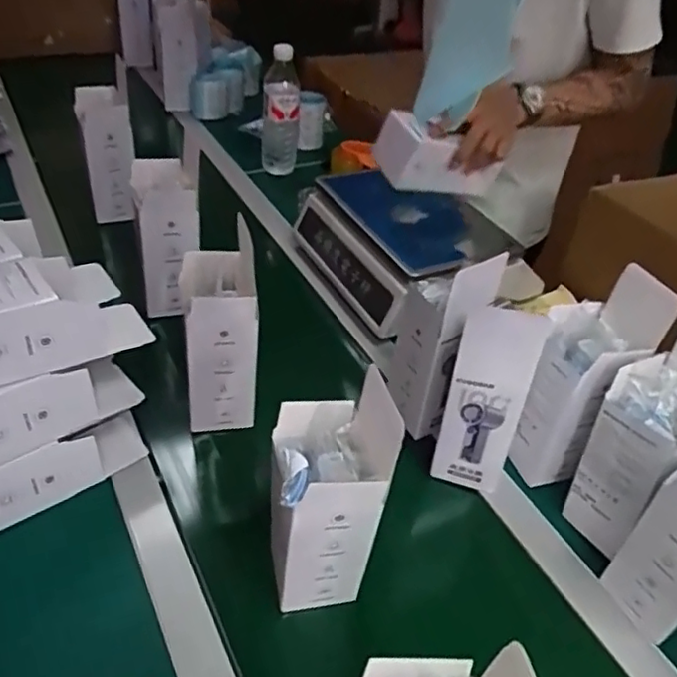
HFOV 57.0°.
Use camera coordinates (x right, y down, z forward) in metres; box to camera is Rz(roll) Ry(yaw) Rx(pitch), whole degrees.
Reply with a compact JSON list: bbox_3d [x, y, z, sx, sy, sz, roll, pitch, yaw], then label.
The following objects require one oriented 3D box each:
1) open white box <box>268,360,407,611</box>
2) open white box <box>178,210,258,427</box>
[{"bbox_3d":[-0.012,0.134,0.523,0.090,0.211,0.087,-3,42,-9],"label":"open white box"},{"bbox_3d":[-0.127,-0.006,0.668,0.074,0.215,0.078,-3,42,-10],"label":"open white box"}]

